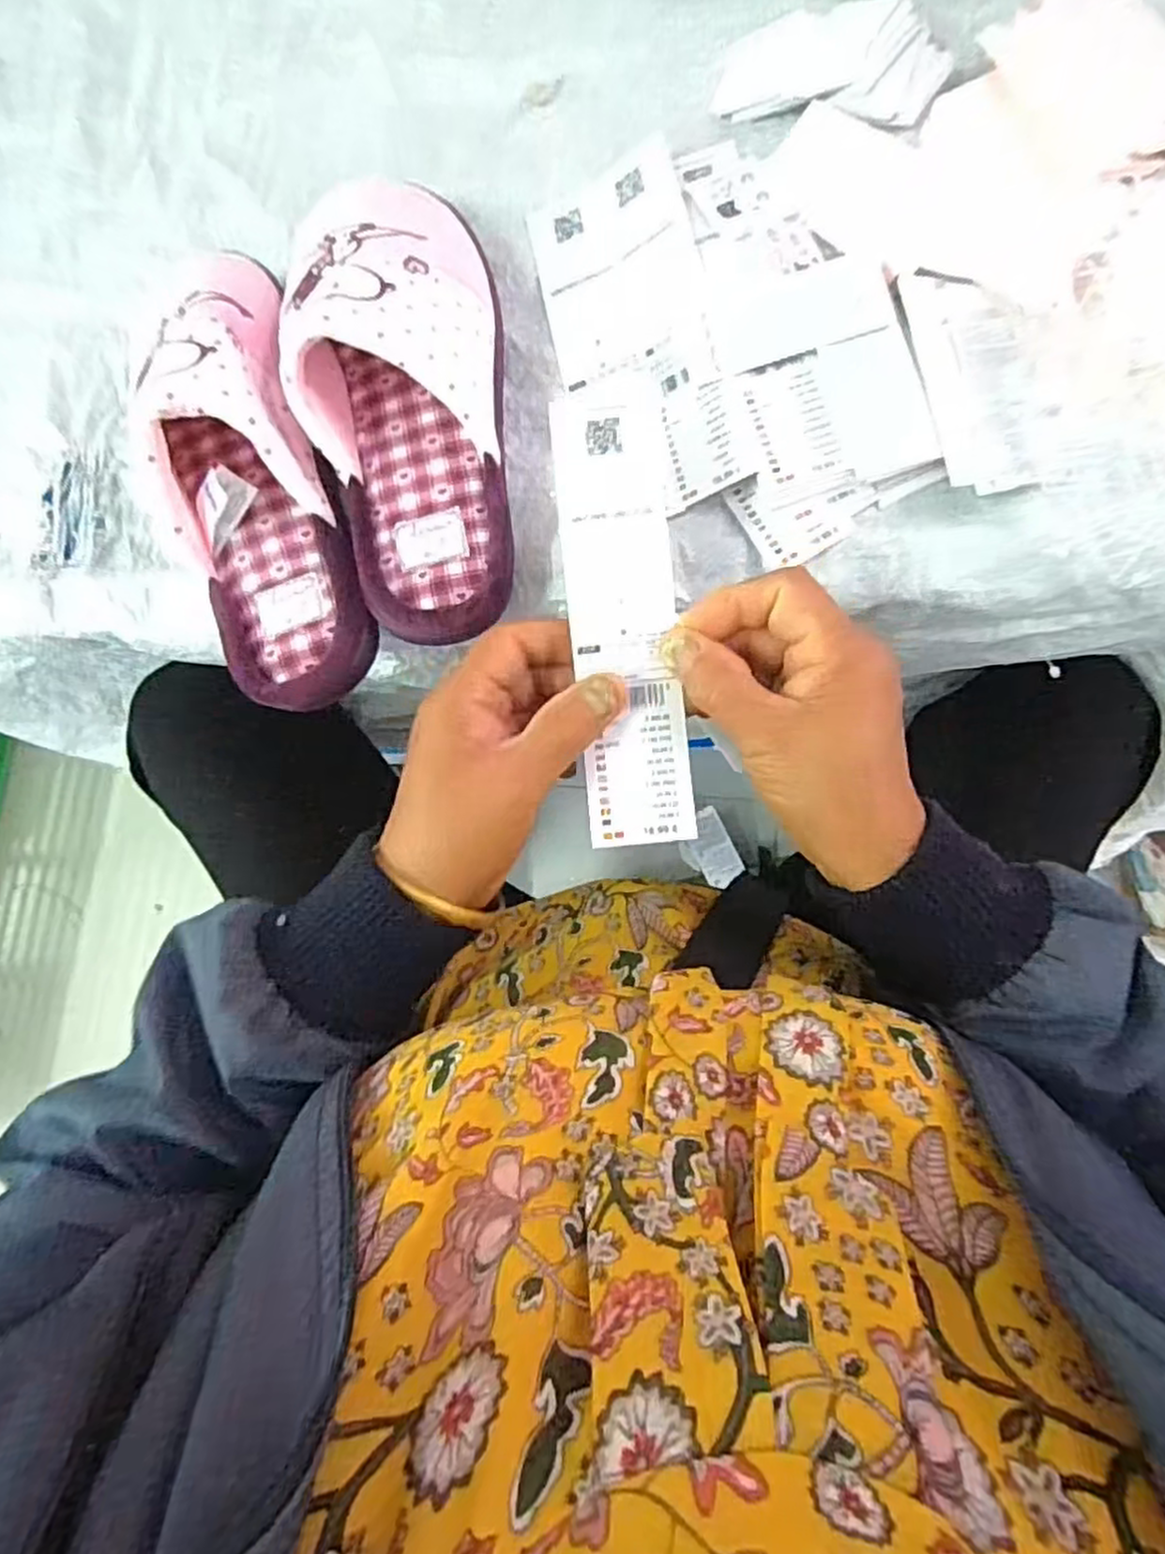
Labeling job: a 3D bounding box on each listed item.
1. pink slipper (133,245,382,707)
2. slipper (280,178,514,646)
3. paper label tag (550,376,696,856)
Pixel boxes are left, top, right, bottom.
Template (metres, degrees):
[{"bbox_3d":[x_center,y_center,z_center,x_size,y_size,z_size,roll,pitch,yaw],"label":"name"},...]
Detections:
[{"bbox_3d":[-0.167,-0.143,0.359,0.081,0.066,0.221,-14,97,7],"label":"pink slipper"},{"bbox_3d":[-0.089,-0.182,0.357,0.093,0.076,0.216,-4,84,8],"label":"slipper"},{"bbox_3d":[0.017,-0.068,0.316,0.046,0.006,0.191,-5,90,2],"label":"paper label tag"}]

